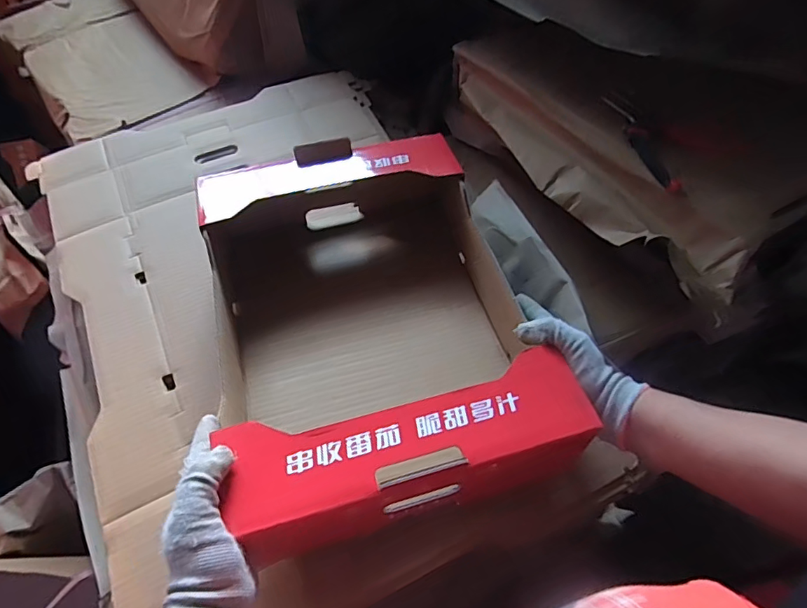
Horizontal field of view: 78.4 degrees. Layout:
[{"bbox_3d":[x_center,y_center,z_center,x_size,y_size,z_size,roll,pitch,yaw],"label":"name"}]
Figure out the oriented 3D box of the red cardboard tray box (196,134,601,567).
[{"bbox_3d":[-0.040,0.010,0.518,0.281,0.137,0.394,-12,57,-12],"label":"red cardboard tray box"}]

